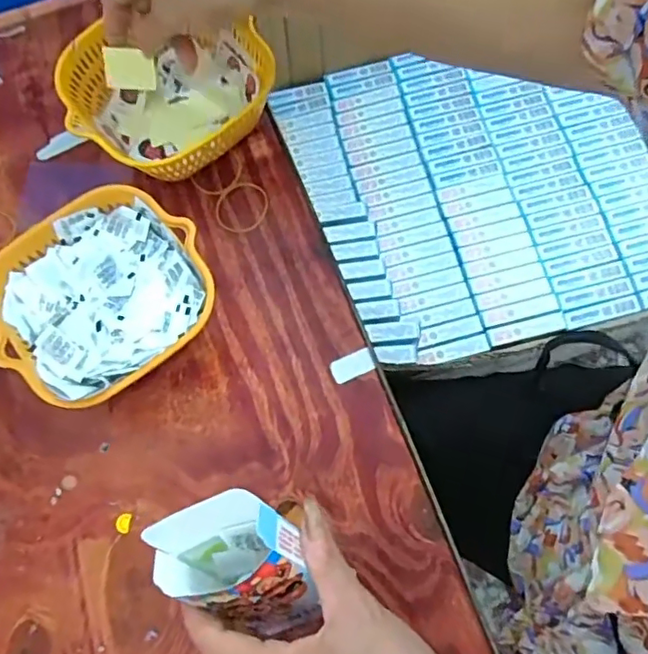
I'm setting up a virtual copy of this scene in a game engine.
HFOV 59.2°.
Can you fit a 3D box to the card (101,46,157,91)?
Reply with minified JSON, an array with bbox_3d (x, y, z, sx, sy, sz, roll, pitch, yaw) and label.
[{"bbox_3d":[-0.155,-0.206,0.455,0.041,0.029,0.004,5,31,1],"label":"card"}]

